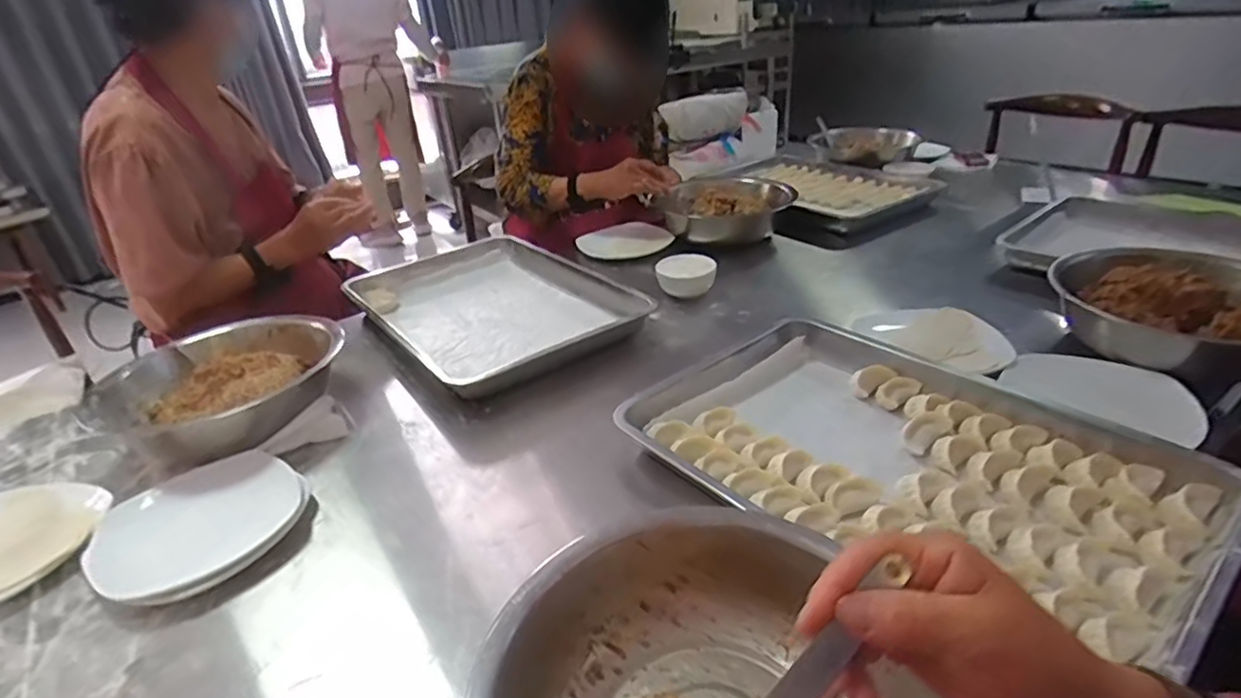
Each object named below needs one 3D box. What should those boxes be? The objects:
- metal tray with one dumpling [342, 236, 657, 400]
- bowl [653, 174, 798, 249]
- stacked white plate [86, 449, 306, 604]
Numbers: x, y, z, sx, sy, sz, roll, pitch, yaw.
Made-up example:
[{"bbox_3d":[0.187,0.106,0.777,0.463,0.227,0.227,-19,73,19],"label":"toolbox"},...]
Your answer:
[{"bbox_3d":[-0.215,-0.073,1.032,0.340,0.052,0.523,-25,35,-32],"label":"metal tray with one dumpling"},{"bbox_3d":[0.219,-0.277,1.297,0.236,0.095,0.273,9,32,23],"label":"bowl"},{"bbox_3d":[-0.416,0.174,0.633,0.157,0.034,0.178,21,38,38],"label":"stacked white plate"}]

